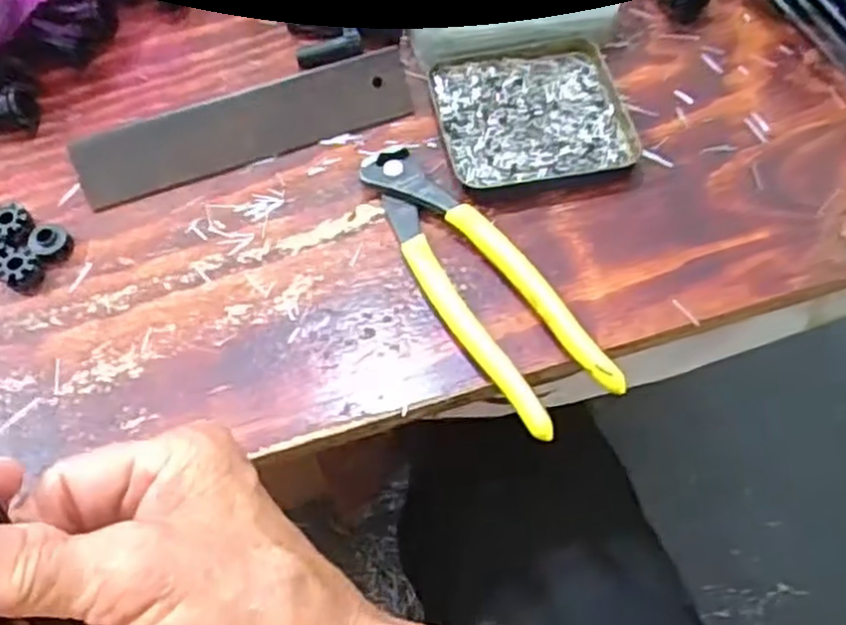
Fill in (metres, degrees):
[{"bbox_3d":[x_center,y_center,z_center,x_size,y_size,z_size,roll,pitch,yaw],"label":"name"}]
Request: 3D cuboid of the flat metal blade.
[{"bbox_3d":[-0.091,-0.099,0.410,0.175,0.037,0.005,-20,19,-10],"label":"flat metal blade"}]

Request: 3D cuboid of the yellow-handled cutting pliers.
[{"bbox_3d":[0.021,-0.017,0.360,0.046,0.017,0.164,-30,64,-15],"label":"yellow-handled cutting pliers"}]

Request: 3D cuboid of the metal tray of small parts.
[{"bbox_3d":[0.057,-0.105,0.412,0.095,0.011,0.088,-11,61,-6],"label":"metal tray of small parts"}]

